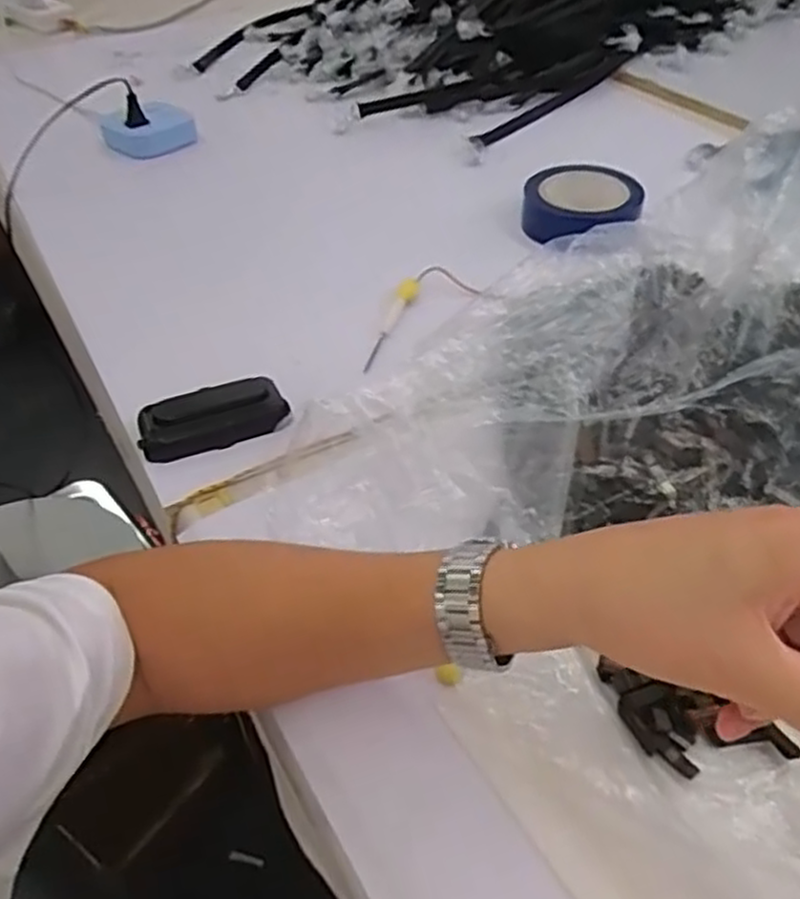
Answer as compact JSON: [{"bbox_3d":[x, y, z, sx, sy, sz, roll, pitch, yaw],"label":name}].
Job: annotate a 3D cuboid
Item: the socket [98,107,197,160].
[{"bbox_3d":[-0.315,-0.402,0.946,0.116,0.045,0.055,-9,46,-5],"label":"socket"}]

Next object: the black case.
[{"bbox_3d":[-0.139,-0.025,0.558,0.105,0.025,0.048,-18,49,-10],"label":"black case"}]

